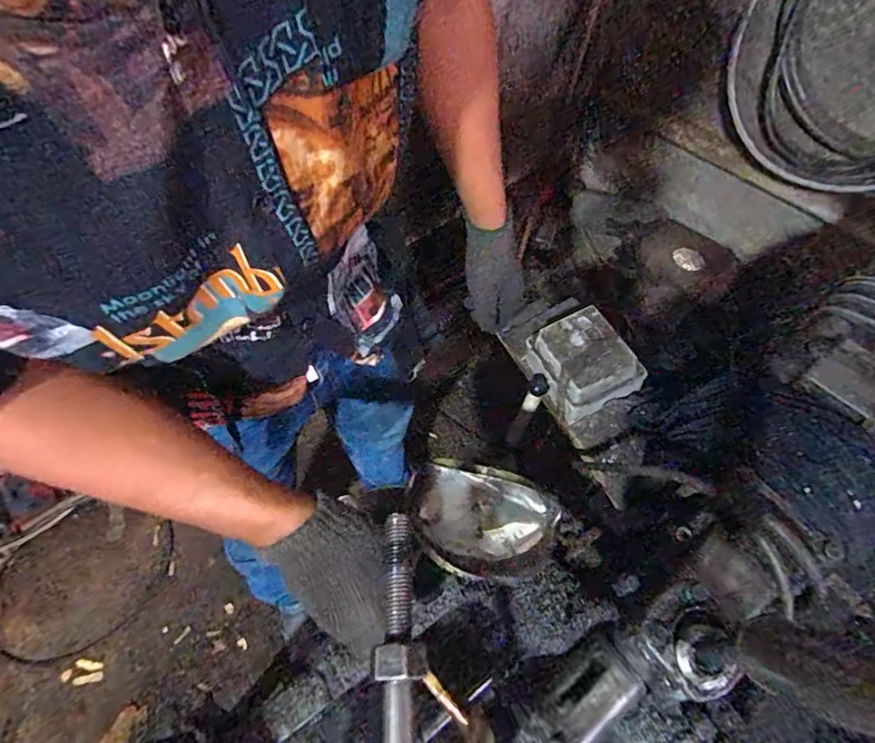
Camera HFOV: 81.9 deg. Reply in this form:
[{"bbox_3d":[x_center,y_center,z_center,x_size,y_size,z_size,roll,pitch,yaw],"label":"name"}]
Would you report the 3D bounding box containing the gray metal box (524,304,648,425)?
[{"bbox_3d":[0.192,-0.010,0.662,0.101,0.076,0.119,-19,57,-11],"label":"gray metal box"}]

